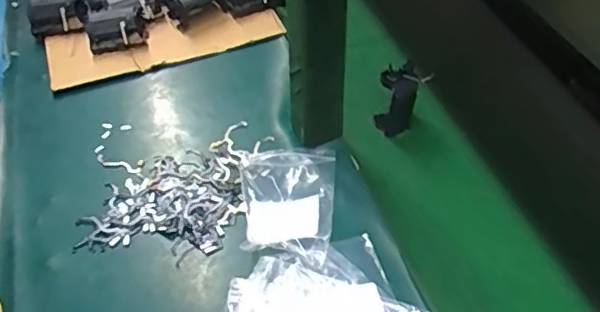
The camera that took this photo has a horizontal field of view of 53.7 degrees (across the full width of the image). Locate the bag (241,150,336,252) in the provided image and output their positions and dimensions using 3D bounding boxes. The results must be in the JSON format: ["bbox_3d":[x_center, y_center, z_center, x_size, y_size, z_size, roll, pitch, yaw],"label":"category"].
[{"bbox_3d":[-0.013,0.041,0.572,0.089,0.025,0.124,1,47,4],"label":"bag"}]

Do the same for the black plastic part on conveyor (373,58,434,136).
[{"bbox_3d":[0.110,-0.061,0.650,0.040,0.082,0.052,29,54,26],"label":"black plastic part on conveyor"}]

